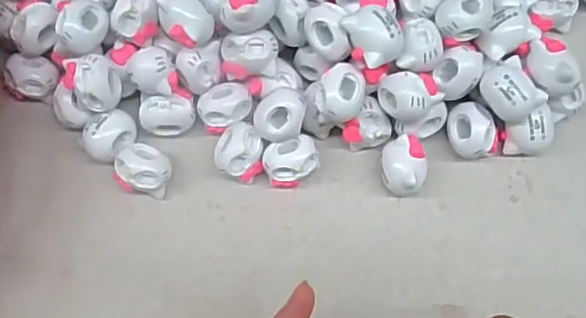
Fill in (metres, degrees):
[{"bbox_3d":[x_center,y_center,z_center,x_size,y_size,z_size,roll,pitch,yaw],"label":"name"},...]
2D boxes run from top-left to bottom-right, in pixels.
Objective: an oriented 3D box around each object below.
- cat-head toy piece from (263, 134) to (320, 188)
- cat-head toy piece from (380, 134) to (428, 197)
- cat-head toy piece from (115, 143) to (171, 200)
[{"bbox_3d":[-0.001,0.002,0.281,0.025,0.019,0.019,-17,74,-4],"label":"cat-head toy piece"},{"bbox_3d":[0.051,0.004,0.279,0.021,0.021,0.026,-5,73,-1],"label":"cat-head toy piece"},{"bbox_3d":[-0.069,0.005,0.281,0.025,0.018,0.021,6,74,3],"label":"cat-head toy piece"}]

